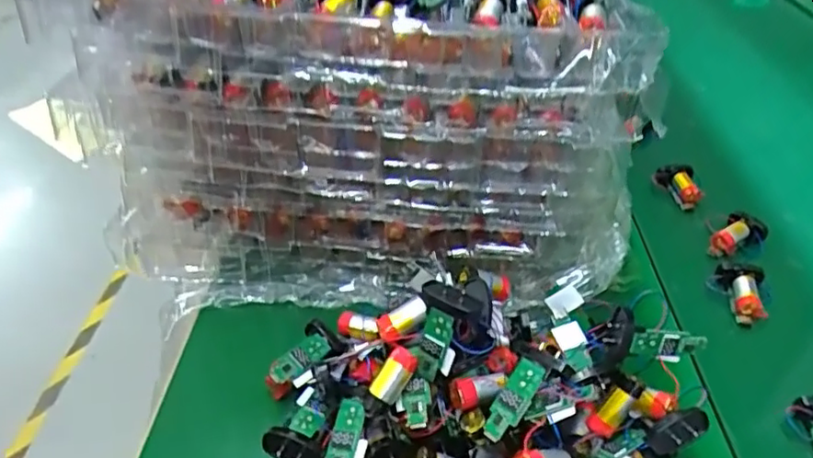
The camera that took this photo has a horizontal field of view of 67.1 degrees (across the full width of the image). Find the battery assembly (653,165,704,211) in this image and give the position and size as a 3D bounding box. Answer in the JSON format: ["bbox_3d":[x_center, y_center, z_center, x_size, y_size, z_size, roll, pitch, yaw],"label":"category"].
[{"bbox_3d":[0.252,-0.041,0.567,0.034,0.018,0.048,-1,35,5],"label":"battery assembly"}]

